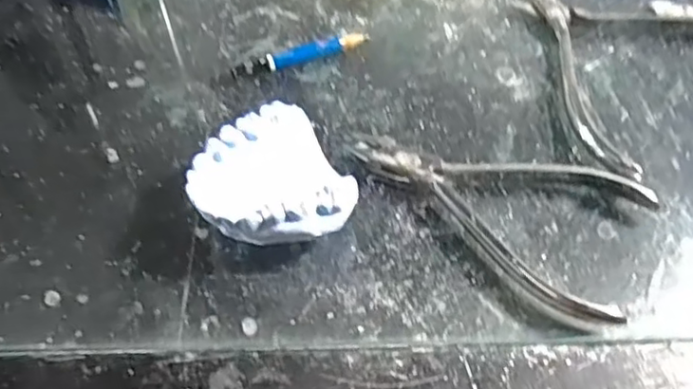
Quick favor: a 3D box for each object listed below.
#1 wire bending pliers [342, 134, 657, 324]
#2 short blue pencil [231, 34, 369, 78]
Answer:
[{"bbox_3d":[0.058,0.000,0.256,0.117,0.012,0.065,21,59,15],"label":"wire bending pliers"},{"bbox_3d":[-0.022,-0.066,0.305,0.066,0.009,0.008,-20,58,-12],"label":"short blue pencil"}]

